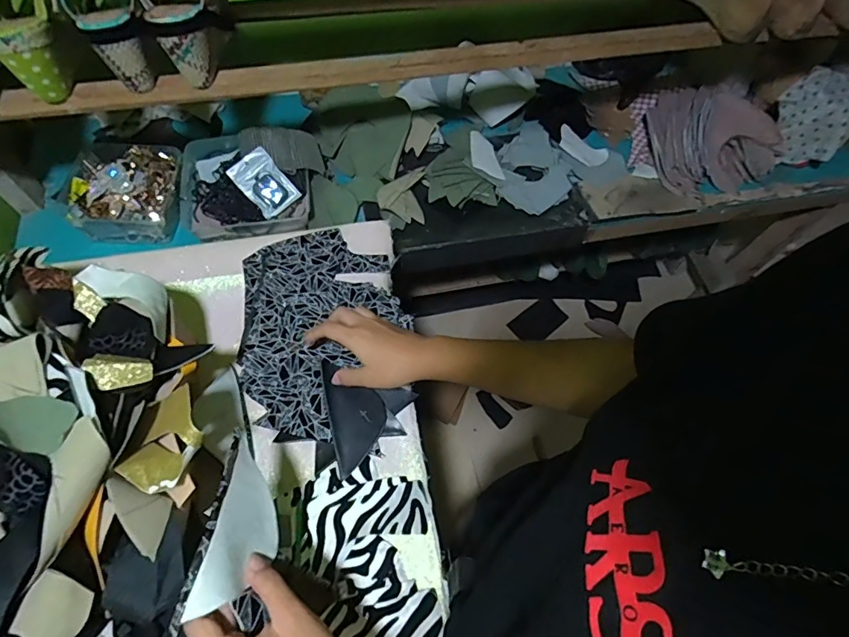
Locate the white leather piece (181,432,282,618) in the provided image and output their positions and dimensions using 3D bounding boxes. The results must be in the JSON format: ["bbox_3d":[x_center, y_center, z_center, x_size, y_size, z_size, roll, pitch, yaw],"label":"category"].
[{"bbox_3d":[-0.137,0.162,0.378,0.009,0.062,0.124,-24,38,19],"label":"white leather piece"}]

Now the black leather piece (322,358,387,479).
[{"bbox_3d":[-0.077,0.107,0.559,0.063,0.004,0.125,-10,75,-16],"label":"black leather piece"}]

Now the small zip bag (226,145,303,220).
[{"bbox_3d":[-0.255,-0.216,0.781,0.068,0.012,0.098,-42,106,-3],"label":"small zip bag"}]

